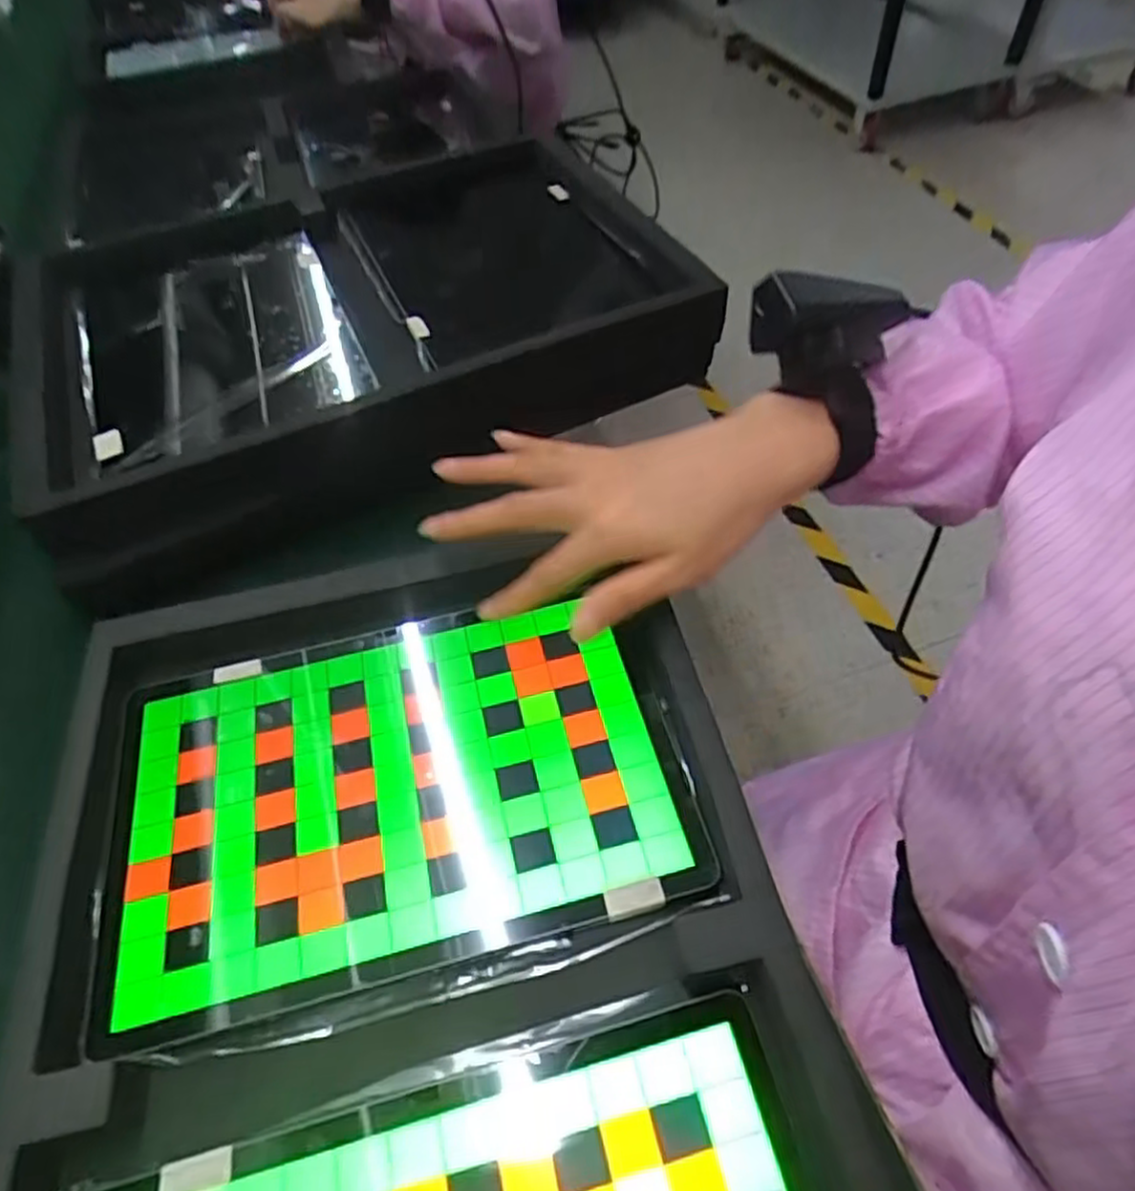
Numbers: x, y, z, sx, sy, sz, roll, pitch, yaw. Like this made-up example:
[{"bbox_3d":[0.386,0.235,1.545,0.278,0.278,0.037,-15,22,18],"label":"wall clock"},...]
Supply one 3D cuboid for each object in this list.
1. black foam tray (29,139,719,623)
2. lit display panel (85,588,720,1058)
[{"bbox_3d":[-0.143,-0.183,0.505,0.407,0.076,0.306,-24,55,-13],"label":"black foam tray"},{"bbox_3d":[-0.077,0.084,0.331,0.247,0.007,0.162,-14,53,-5],"label":"lit display panel"}]

